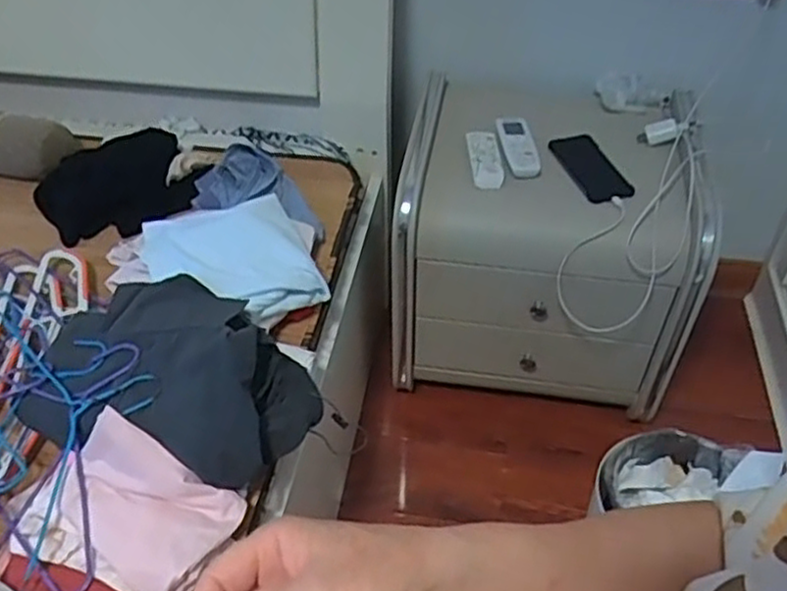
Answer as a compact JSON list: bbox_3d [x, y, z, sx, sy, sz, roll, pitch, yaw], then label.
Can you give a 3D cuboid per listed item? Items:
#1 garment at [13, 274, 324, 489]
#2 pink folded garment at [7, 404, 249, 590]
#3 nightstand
[{"bbox_3d":[-0.269,0.074,0.821,0.351,0.103,0.233,23,49,23],"label":"garment"},{"bbox_3d":[-0.274,0.210,0.724,0.206,0.069,0.135,17,46,17],"label":"pink folded garment"},{"bbox_3d":[0.269,-0.090,1.348,0.508,0.423,0.433,4,44,5],"label":"nightstand"}]

